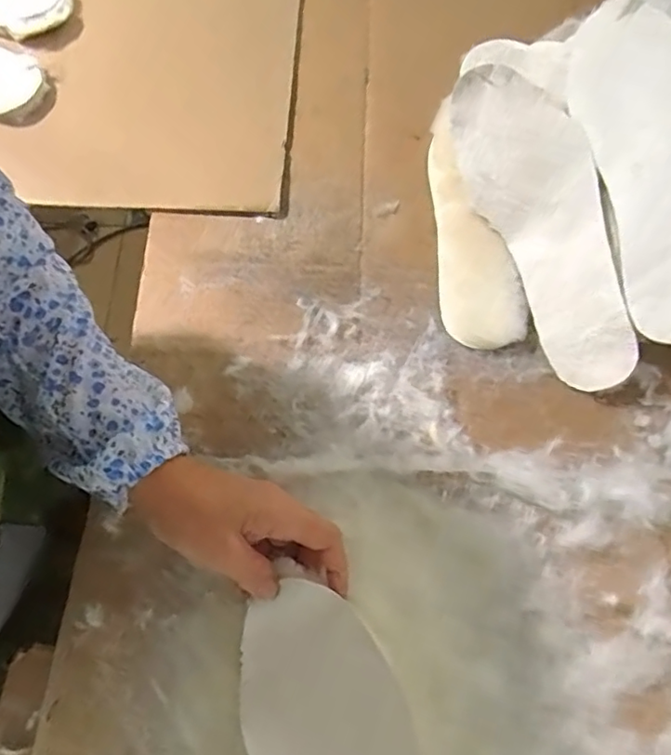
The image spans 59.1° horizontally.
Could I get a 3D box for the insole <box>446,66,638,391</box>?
[{"bbox_3d":[0.170,-0.126,0.475,0.093,0.022,0.269,-21,77,15],"label":"insole"}]

